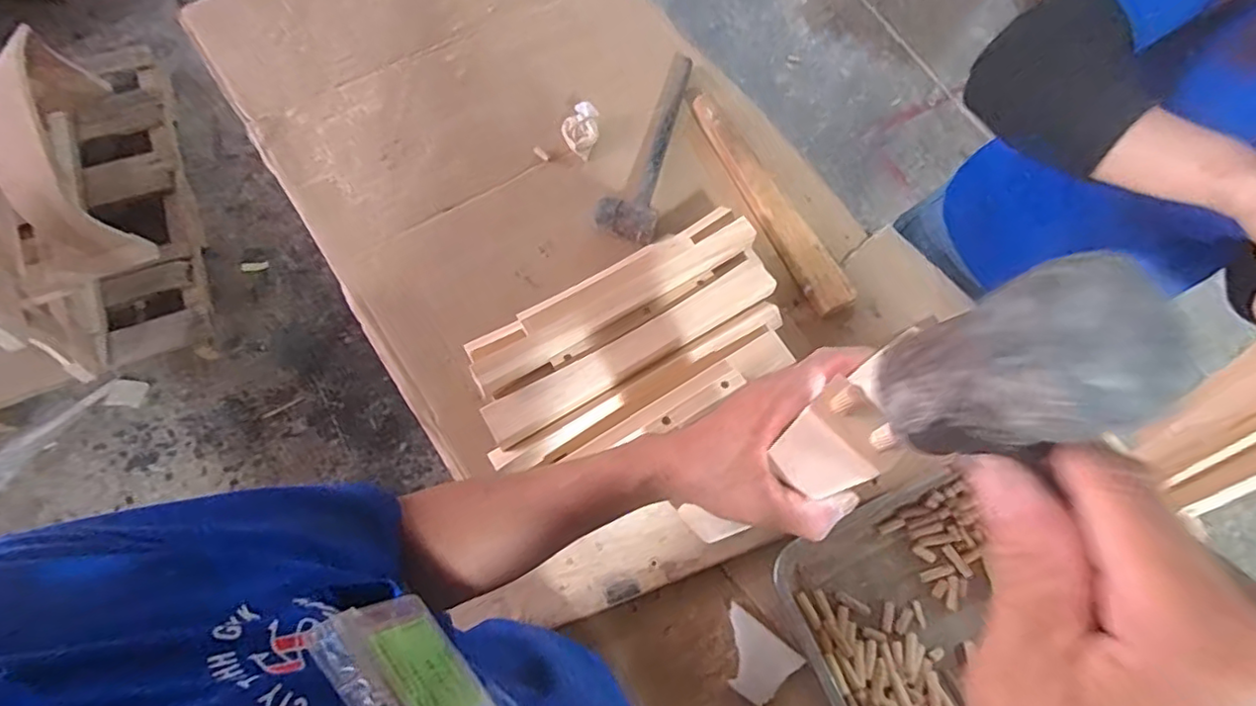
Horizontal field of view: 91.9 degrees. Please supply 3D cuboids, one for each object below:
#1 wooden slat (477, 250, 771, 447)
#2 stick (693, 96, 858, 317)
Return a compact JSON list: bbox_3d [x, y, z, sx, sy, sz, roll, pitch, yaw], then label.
[{"bbox_3d":[0.011,-0.006,0.698,0.369,0.028,0.051,-30,73,-14],"label":"wooden slat"},{"bbox_3d":[0.186,-0.209,0.831,0.053,0.035,0.362,-26,73,-12],"label":"stick"}]

